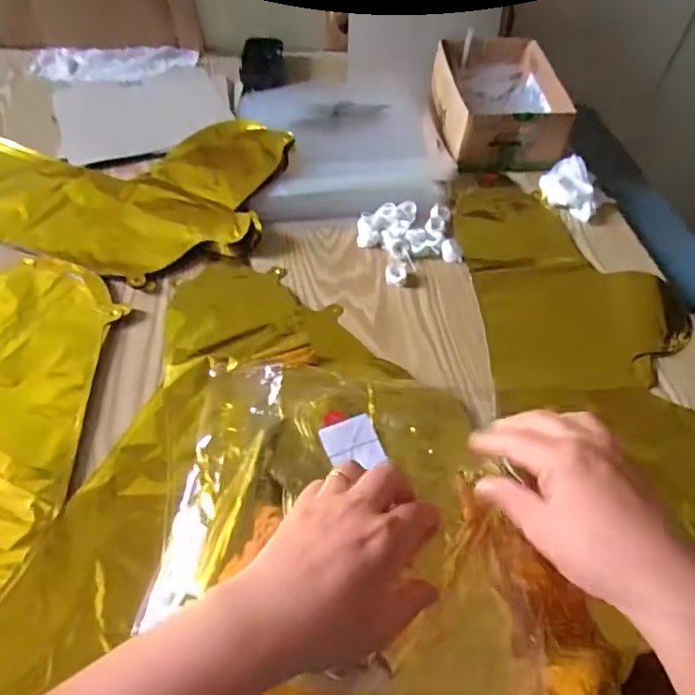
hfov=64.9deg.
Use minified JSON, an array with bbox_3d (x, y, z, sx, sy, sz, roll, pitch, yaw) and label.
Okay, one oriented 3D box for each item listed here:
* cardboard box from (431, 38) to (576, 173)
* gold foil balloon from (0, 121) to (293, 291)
[{"bbox_3d":[0.181,-0.295,0.656,0.142,0.056,0.197,-3,53,-5],"label":"cardboard box"},{"bbox_3d":[-0.274,-0.188,0.571,0.395,0.027,0.228,17,53,12],"label":"gold foil balloon"}]

